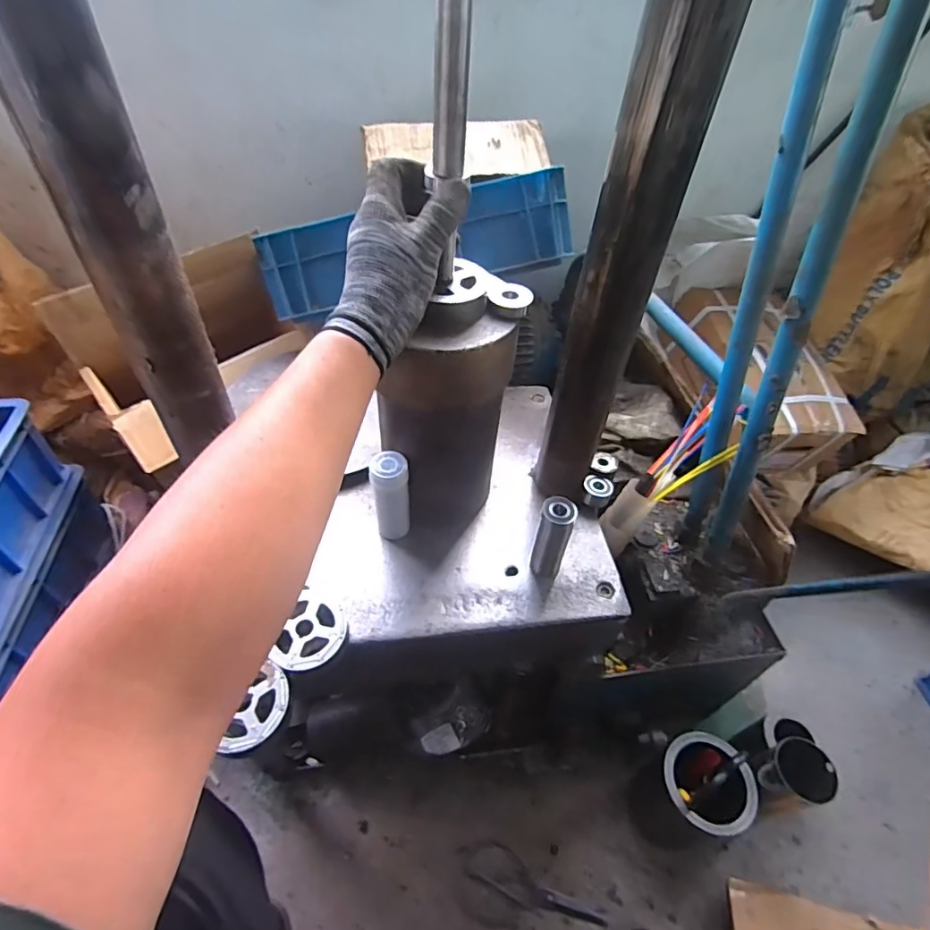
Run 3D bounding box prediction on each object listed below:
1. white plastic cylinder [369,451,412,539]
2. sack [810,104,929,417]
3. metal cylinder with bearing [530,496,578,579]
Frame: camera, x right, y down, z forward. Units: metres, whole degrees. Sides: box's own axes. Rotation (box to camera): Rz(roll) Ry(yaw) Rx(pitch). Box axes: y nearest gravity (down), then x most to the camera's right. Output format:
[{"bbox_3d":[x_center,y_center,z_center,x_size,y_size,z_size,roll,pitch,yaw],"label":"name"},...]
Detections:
[{"bbox_3d":[-0.081,0.034,0.578,0.040,0.104,0.033,-4,48,-8],"label":"white plastic cylinder"},{"bbox_3d":[0.861,-0.386,1.053,0.205,0.581,0.155,-1,21,-5],"label":"sack"},{"bbox_3d":[0.093,0.080,0.564,0.034,0.104,0.032,18,49,12],"label":"metal cylinder with bearing"}]

